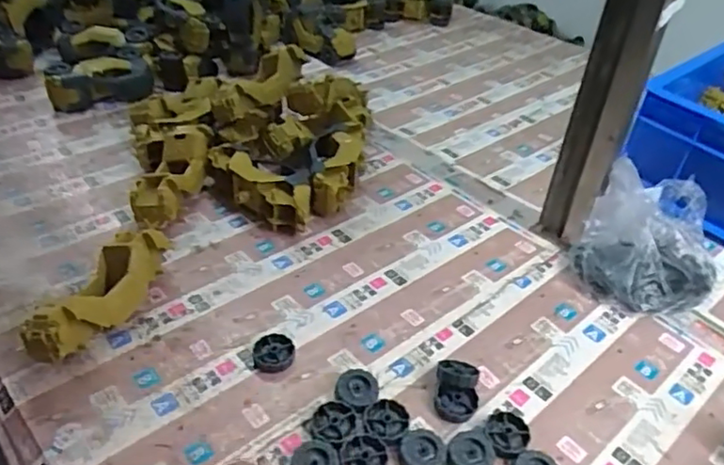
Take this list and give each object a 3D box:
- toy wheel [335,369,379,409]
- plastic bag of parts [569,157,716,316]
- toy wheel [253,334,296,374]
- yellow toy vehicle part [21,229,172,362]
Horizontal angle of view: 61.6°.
[{"bbox_3d":[-0.005,0.141,0.542,0.037,0.013,0.037,2,39,-2],"label":"toy wheel"},{"bbox_3d":[0.326,0.003,0.675,0.143,0.120,0.157,26,44,25],"label":"plastic bag of parts"},{"bbox_3d":[-0.083,0.114,0.575,0.038,0.010,0.040,3,37,-2],"label":"toy wheel"},{"bbox_3d":[-0.247,0.062,0.592,0.059,0.060,0.163,14,40,12],"label":"yellow toy vehicle part"}]

